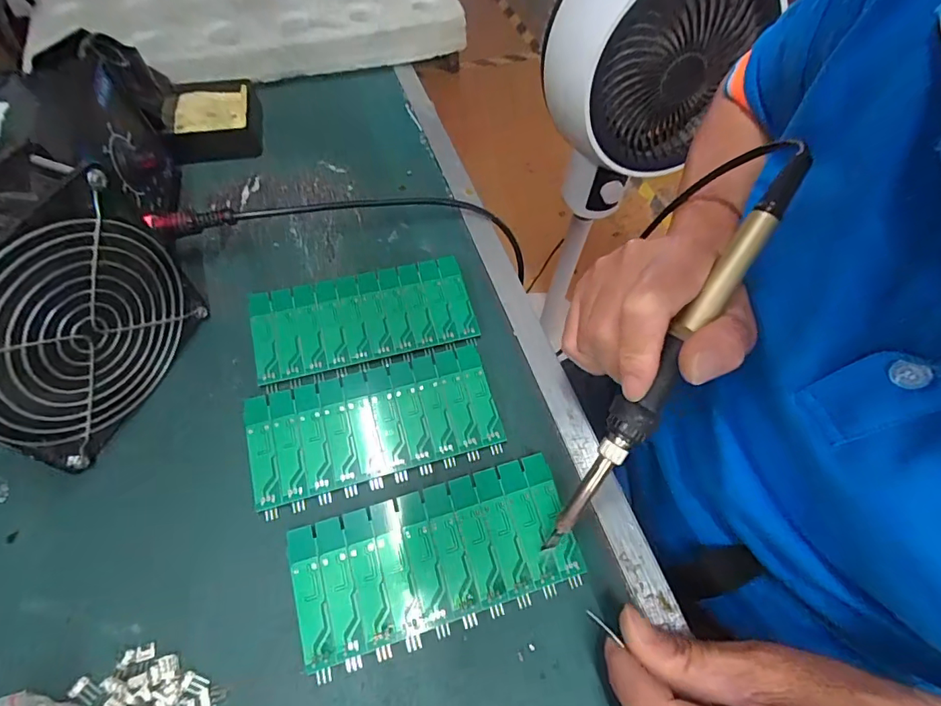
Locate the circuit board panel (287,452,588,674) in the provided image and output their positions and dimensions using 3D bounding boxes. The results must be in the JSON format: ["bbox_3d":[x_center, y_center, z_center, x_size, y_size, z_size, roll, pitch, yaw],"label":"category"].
[{"bbox_3d":[-0.017,0.102,0.241,0.136,0.012,0.065,-14,61,-11],"label":"circuit board panel"}]

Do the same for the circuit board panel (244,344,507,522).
[{"bbox_3d":[-0.054,0.038,0.273,0.137,0.006,0.071,-14,61,-11],"label":"circuit board panel"}]

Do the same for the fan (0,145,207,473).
[{"bbox_3d":[-0.204,-0.015,0.238,0.047,0.119,0.123,21,61,9],"label":"fan"}]

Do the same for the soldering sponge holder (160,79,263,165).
[{"bbox_3d":[-0.208,-0.191,0.393,0.067,0.028,0.071,-13,61,-10],"label":"soldering sponge holder"}]

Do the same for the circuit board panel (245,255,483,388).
[{"bbox_3d":[-0.068,-0.024,0.309,0.137,0.011,0.061,-13,61,-10],"label":"circuit board panel"}]

